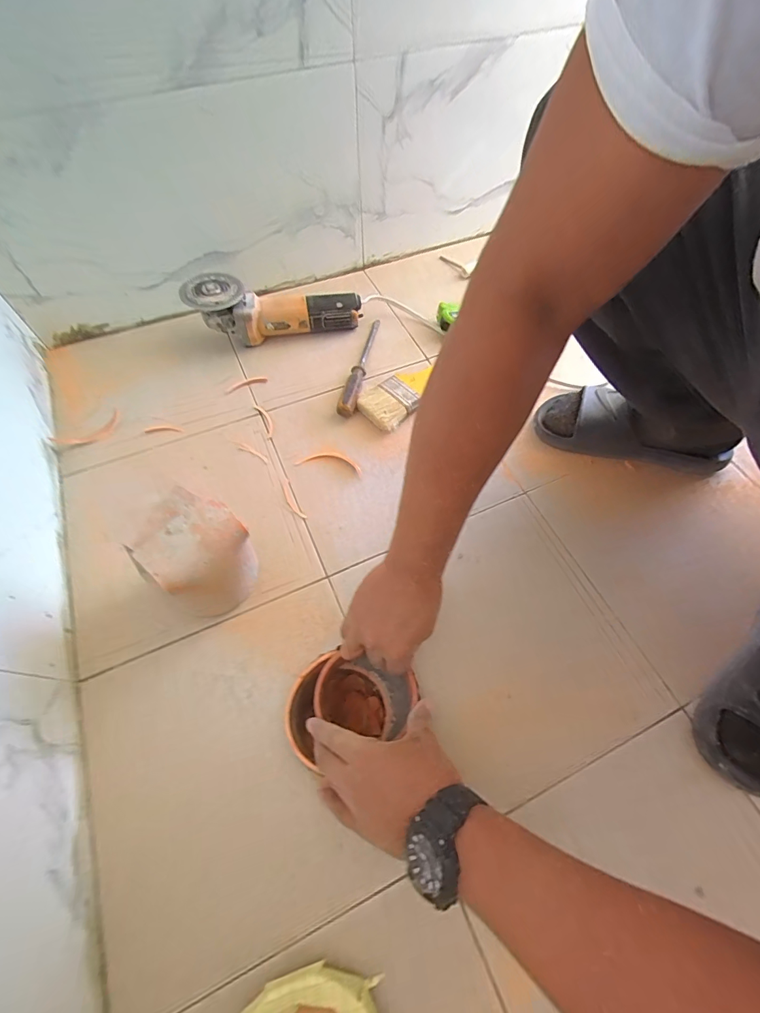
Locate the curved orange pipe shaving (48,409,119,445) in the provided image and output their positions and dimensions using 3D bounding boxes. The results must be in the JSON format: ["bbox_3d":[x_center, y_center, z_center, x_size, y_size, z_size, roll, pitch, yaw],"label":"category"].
[{"bbox_3d":[-0.432,-0.111,0.602,0.093,0.011,0.032,-36,81,-20],"label":"curved orange pipe shaving"}]

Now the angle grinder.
[{"bbox_3d":[-0.172,-0.326,0.680,0.276,0.095,0.084,-1,61,-3],"label":"angle grinder"}]

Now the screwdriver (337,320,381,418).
[{"bbox_3d":[-0.036,-0.236,0.670,0.031,0.031,0.238,9,61,6],"label":"screwdriver"}]

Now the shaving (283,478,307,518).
[{"bbox_3d":[-0.122,-0.011,0.561,0.014,0.004,0.069,-24,63,-12],"label":"shaving"}]

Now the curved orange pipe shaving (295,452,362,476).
[{"bbox_3d":[-0.073,-0.067,0.590,0.098,0.004,0.030,9,62,6],"label":"curved orange pipe shaving"}]

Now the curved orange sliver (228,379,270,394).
[{"bbox_3d":[-0.218,-0.202,0.663,0.065,0.004,0.018,-18,62,-9],"label":"curved orange sliver"}]

